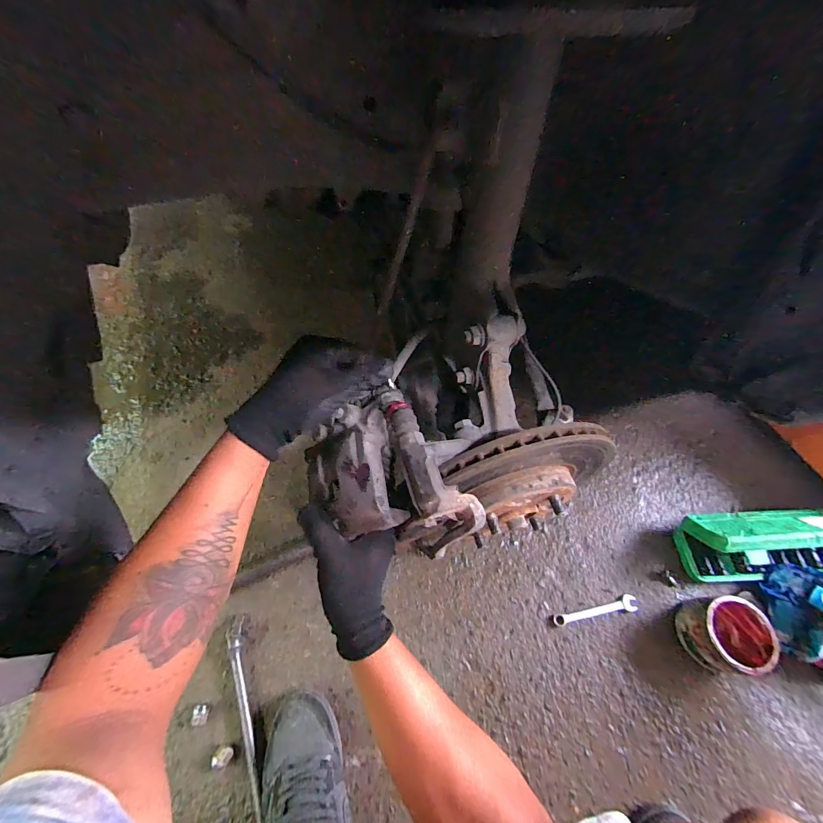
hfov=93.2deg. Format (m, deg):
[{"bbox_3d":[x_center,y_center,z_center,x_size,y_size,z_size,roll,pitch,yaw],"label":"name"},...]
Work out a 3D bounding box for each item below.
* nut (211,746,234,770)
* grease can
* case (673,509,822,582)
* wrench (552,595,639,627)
[{"bbox_3d":[-0.263,0.483,0.543,0.029,0.015,0.021,-27,67,-15],"label":"nut"},{"bbox_3d":[0.490,0.349,0.610,0.094,0.087,0.100,1,61,-2],"label":"grease can"},{"bbox_3d":[0.623,0.227,0.675,0.275,0.112,0.111,-2,61,-4],"label":"case"},{"bbox_3d":[0.308,0.336,0.652,0.142,0.011,0.024,-9,62,-8],"label":"wrench"}]

